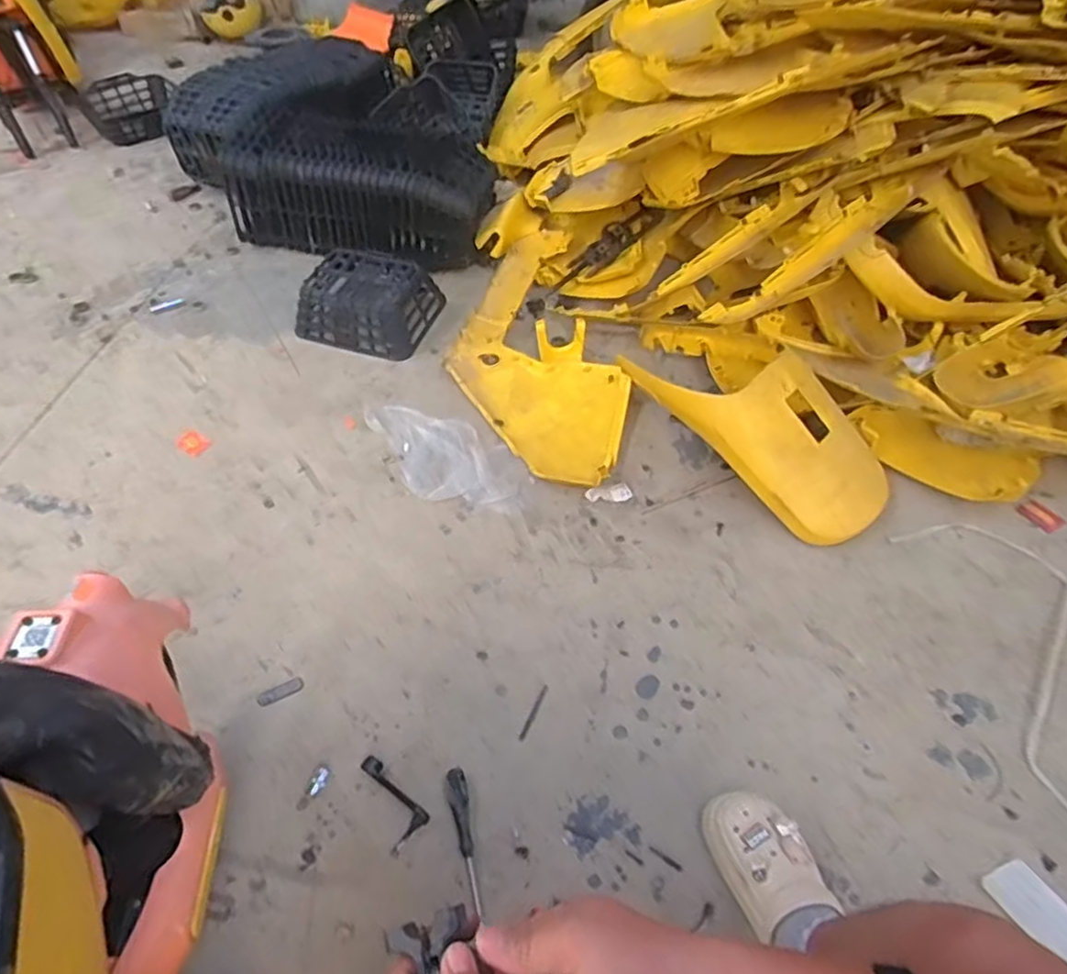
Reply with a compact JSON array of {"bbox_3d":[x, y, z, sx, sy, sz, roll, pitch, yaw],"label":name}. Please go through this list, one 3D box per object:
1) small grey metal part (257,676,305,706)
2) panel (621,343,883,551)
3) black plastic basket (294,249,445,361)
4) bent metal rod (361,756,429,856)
[{"bbox_3d":[-0.401,0.325,1.057,0.071,0.004,0.024,-24,55,-18],"label":"small grey metal part"},{"bbox_3d":[0.442,-0.149,1.313,0.275,0.192,0.556,-29,57,-24],"label":"panel"},{"bbox_3d":[-0.400,-0.453,1.612,0.299,0.110,0.232,16,53,13],"label":"black plastic basket"},{"bbox_3d":[-0.211,0.446,0.943,0.124,0.016,0.063,36,60,26],"label":"bent metal rod"}]

